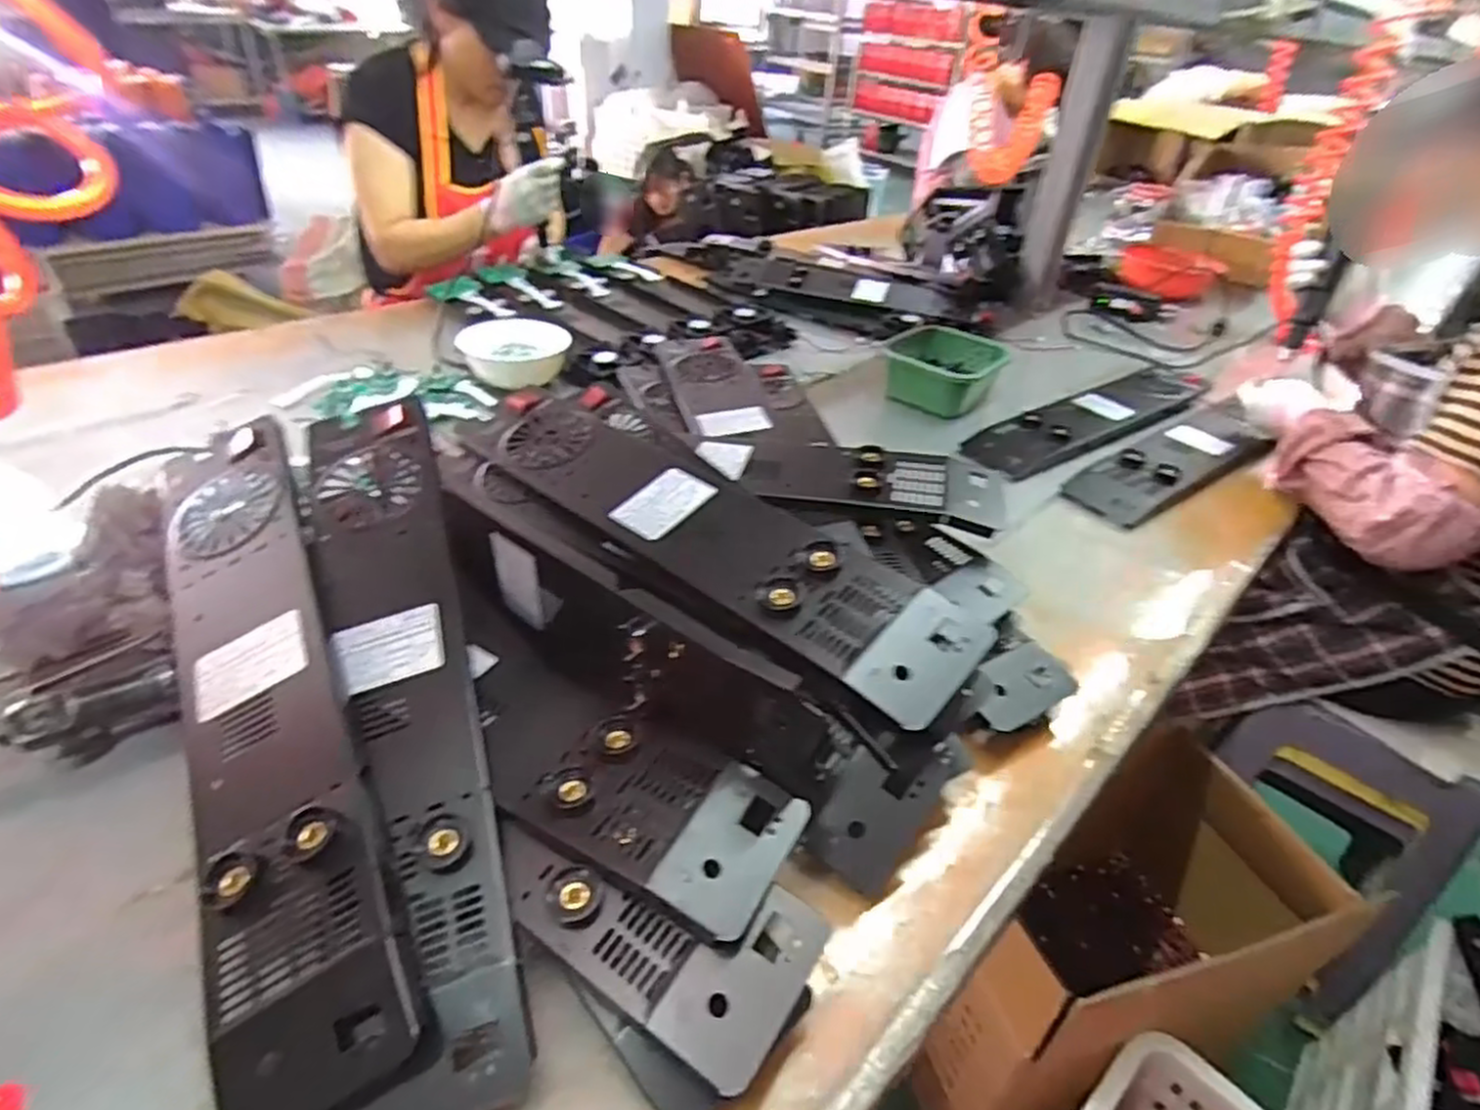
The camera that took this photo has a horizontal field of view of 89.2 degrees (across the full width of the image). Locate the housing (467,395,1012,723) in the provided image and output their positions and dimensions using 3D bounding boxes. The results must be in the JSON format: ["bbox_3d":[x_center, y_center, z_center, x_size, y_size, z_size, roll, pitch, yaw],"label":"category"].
[{"bbox_3d":[-0.043,-0.029,0.578,0.484,0.031,0.108,32,44,31],"label":"housing"}]

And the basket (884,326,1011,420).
[{"bbox_3d":[0.293,-0.273,1.109,0.168,0.072,0.156,21,39,20],"label":"basket"}]

